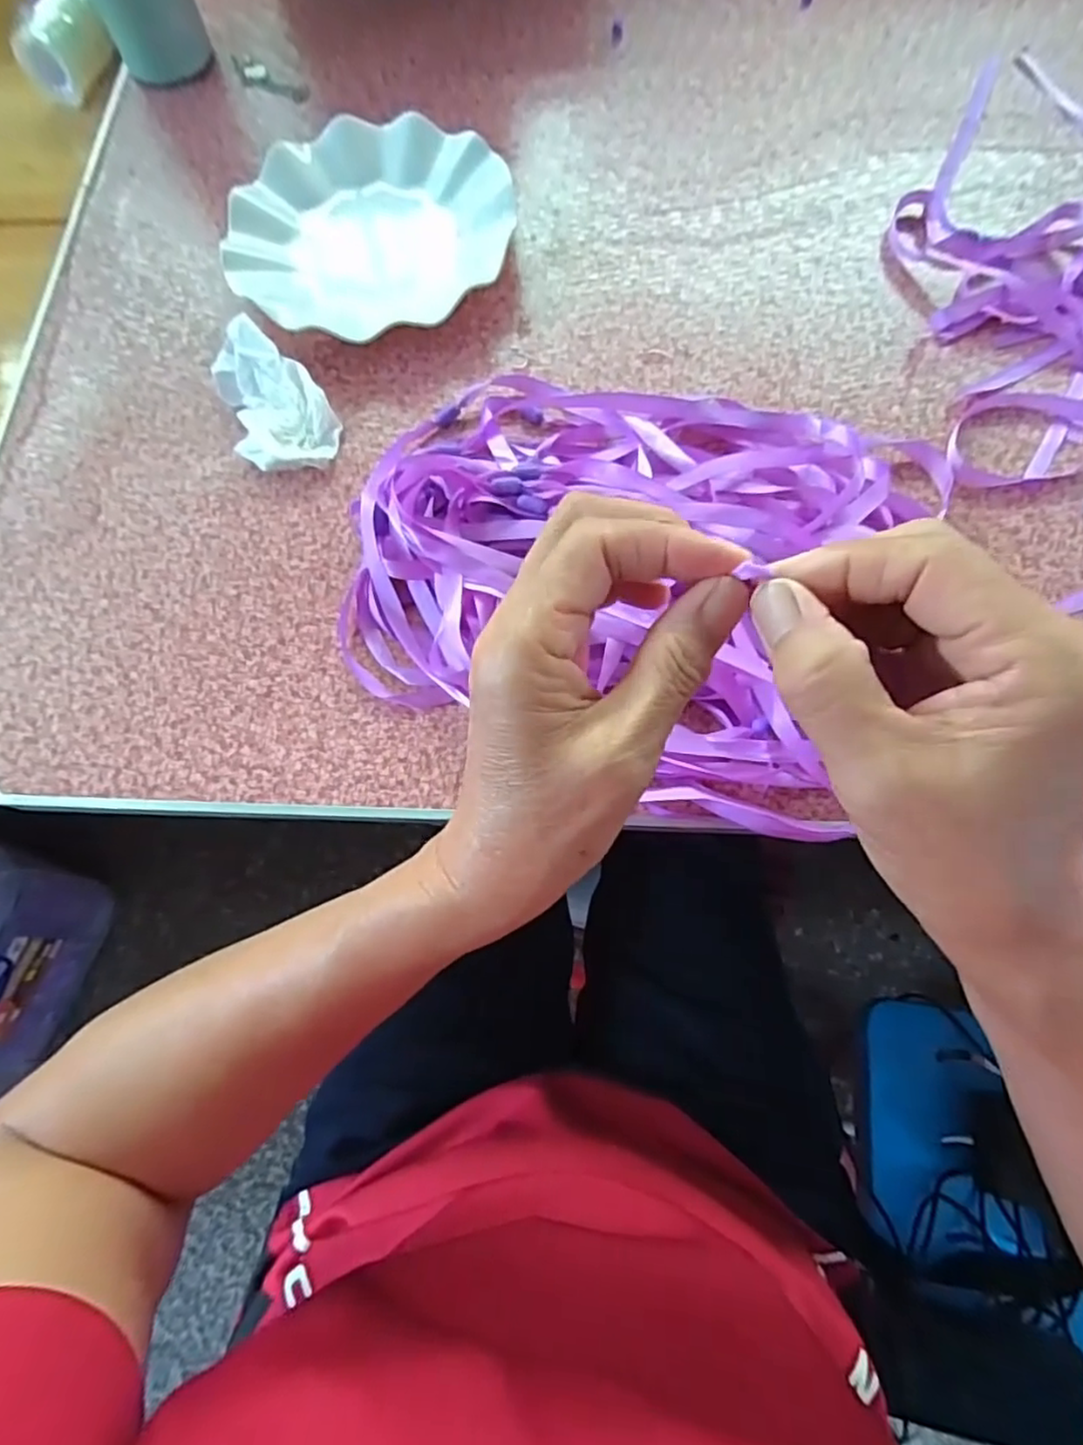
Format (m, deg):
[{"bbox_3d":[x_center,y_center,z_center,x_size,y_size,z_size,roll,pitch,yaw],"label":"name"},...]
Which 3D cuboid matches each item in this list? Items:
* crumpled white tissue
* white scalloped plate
[{"bbox_3d":[-0.163,-0.193,0.394,0.057,0.028,0.094,-31,74,-7],"label":"crumpled white tissue"},{"bbox_3d":[-0.111,-0.322,0.434,0.181,0.026,0.181,-1,73,2],"label":"white scalloped plate"}]

